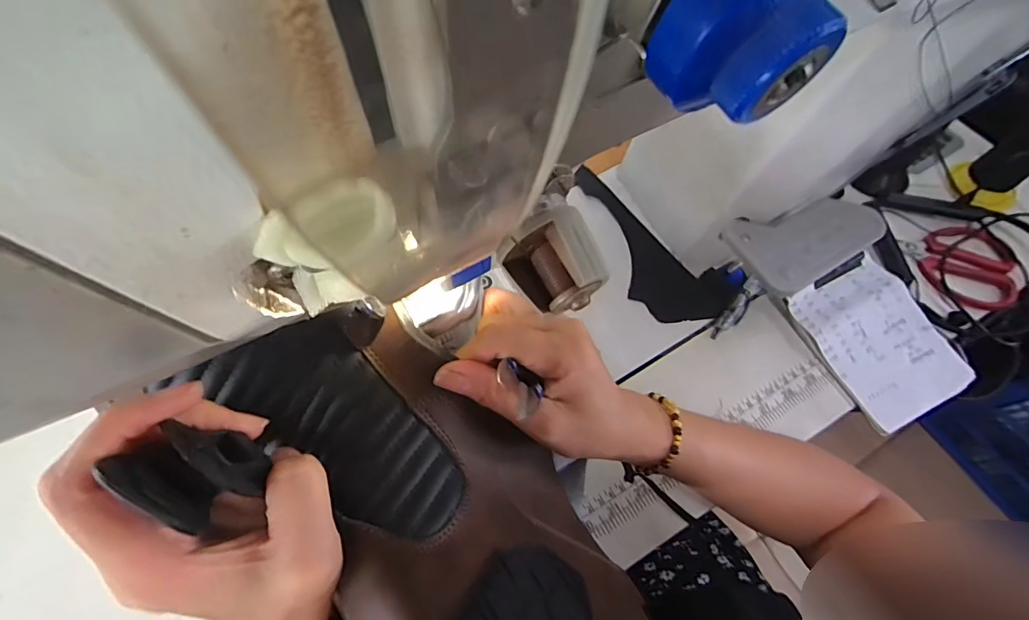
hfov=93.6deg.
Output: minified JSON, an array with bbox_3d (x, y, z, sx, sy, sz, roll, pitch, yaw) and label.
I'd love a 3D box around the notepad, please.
[{"bbox_3d":[0.319,0.025,0.421,0.107,0.009,0.129,-24,69,-10],"label":"notepad"}]

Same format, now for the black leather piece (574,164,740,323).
[{"bbox_3d":[0.116,-0.055,0.457,0.186,0.007,0.075,41,75,9],"label":"black leather piece"}]

